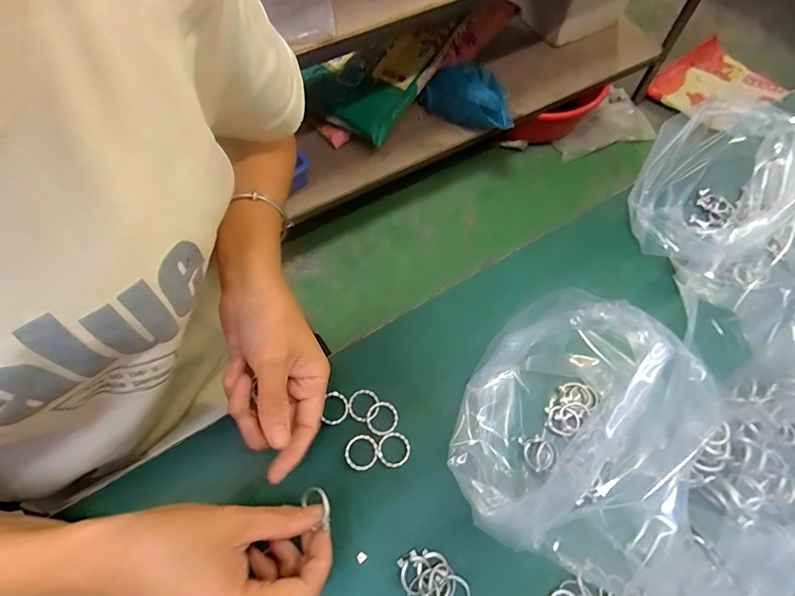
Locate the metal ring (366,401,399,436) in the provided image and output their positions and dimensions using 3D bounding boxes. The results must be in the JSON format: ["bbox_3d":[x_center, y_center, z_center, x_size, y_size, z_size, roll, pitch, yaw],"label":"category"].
[{"bbox_3d":[-0.011,0.091,0.300,0.024,0.007,0.024,0,61,0],"label":"metal ring"}]

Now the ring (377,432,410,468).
[{"bbox_3d":[-0.003,0.111,0.292,0.024,0.004,0.023,3,63,-5],"label":"ring"}]

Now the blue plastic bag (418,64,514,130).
[{"bbox_3d":[0.214,-0.557,1.114,0.274,0.117,0.159,40,71,17],"label":"blue plastic bag"}]

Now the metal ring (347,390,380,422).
[{"bbox_3d":[-0.026,0.082,0.304,0.024,0.004,0.025,-2,60,3],"label":"metal ring"}]

